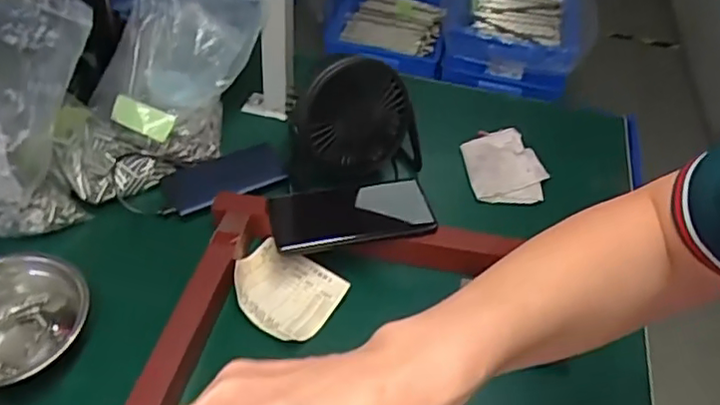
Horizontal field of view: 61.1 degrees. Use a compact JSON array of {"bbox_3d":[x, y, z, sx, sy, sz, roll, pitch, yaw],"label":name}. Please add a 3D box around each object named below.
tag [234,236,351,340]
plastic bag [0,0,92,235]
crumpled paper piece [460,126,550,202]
[{"bbox_3d":[-0.077,0.085,0.588,0.110,0.024,0.082,29,48,21],"label":"tag"},{"bbox_3d":[-0.335,-0.101,0.586,0.140,0.226,0.136,-30,55,-32],"label":"plastic bag"},{"bbox_3d":[0.169,-0.045,0.729,0.082,0.027,0.101,-2,45,-9],"label":"crumpled paper piece"}]

